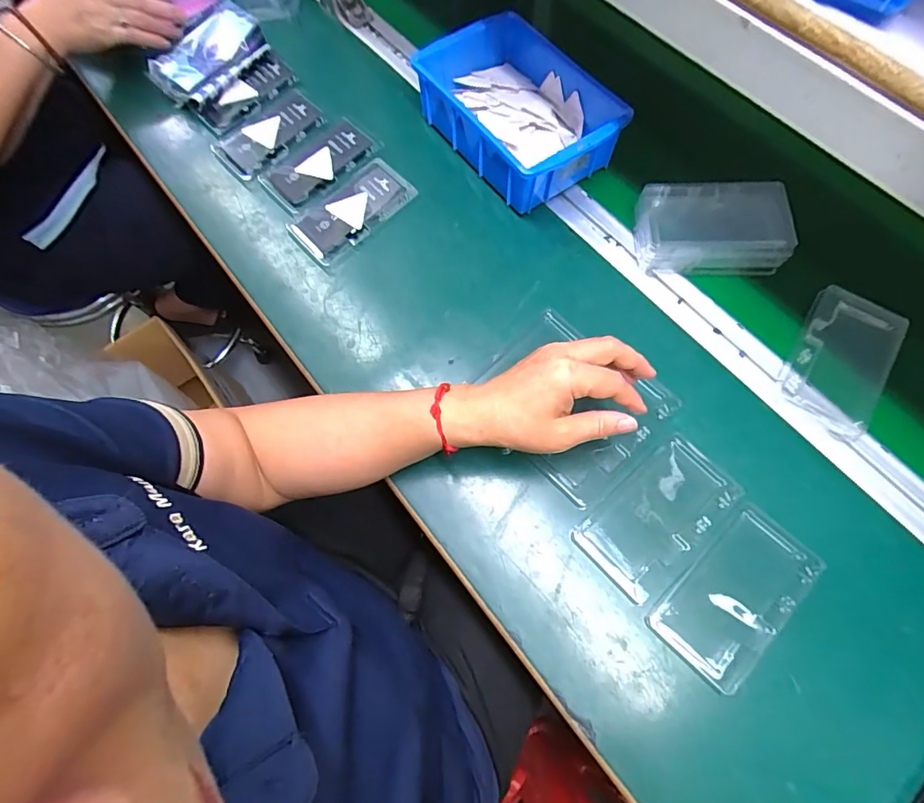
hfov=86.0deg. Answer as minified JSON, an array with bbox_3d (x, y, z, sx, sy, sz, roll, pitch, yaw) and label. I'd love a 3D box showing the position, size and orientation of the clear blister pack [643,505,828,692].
[{"bbox_3d":[0.211,0.147,0.380,0.127,0.008,0.073,-43,74,-12],"label":"clear blister pack"}]

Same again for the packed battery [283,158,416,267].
[{"bbox_3d":[-0.115,-0.202,0.520,0.125,0.010,0.071,-43,74,-12],"label":"packed battery"}]

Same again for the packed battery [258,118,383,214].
[{"bbox_3d":[-0.156,-0.266,0.543,0.123,0.013,0.071,-43,74,-12],"label":"packed battery"}]

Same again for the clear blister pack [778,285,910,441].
[{"bbox_3d":[0.335,-0.034,0.434,0.080,0.016,0.126,31,74,13],"label":"clear blister pack"}]

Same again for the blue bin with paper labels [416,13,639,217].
[{"bbox_3d":[0.060,-0.302,0.517,0.137,0.063,0.201,-35,72,-10],"label":"blue bin with paper labels"}]

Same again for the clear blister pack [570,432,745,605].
[{"bbox_3d":[0.160,0.092,0.404,0.129,0.006,0.071,-41,73,-11],"label":"clear blister pack"}]

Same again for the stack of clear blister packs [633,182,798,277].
[{"bbox_3d":[0.237,-0.166,0.472,0.128,0.039,0.079,0,70,3],"label":"stack of clear blister packs"}]

